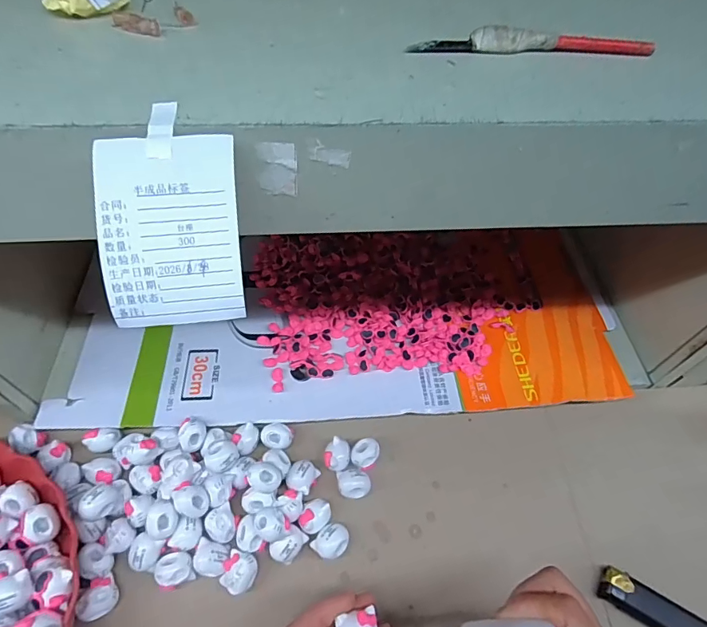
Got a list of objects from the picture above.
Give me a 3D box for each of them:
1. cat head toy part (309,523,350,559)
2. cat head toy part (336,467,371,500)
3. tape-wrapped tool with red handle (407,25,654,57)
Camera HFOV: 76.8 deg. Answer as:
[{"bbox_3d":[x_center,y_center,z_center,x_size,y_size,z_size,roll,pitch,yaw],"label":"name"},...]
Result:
[{"bbox_3d":[-0.016,0.171,0.336,0.022,0.020,0.025,35,60,18],"label":"cat head toy part"},{"bbox_3d":[0.000,0.136,0.359,0.025,0.016,0.024,2,56,-3],"label":"cat head toy part"},{"bbox_3d":[0.086,-0.131,0.215,0.115,0.007,0.011,-1,56,-5],"label":"tape-wrapped tool with red handle"}]

